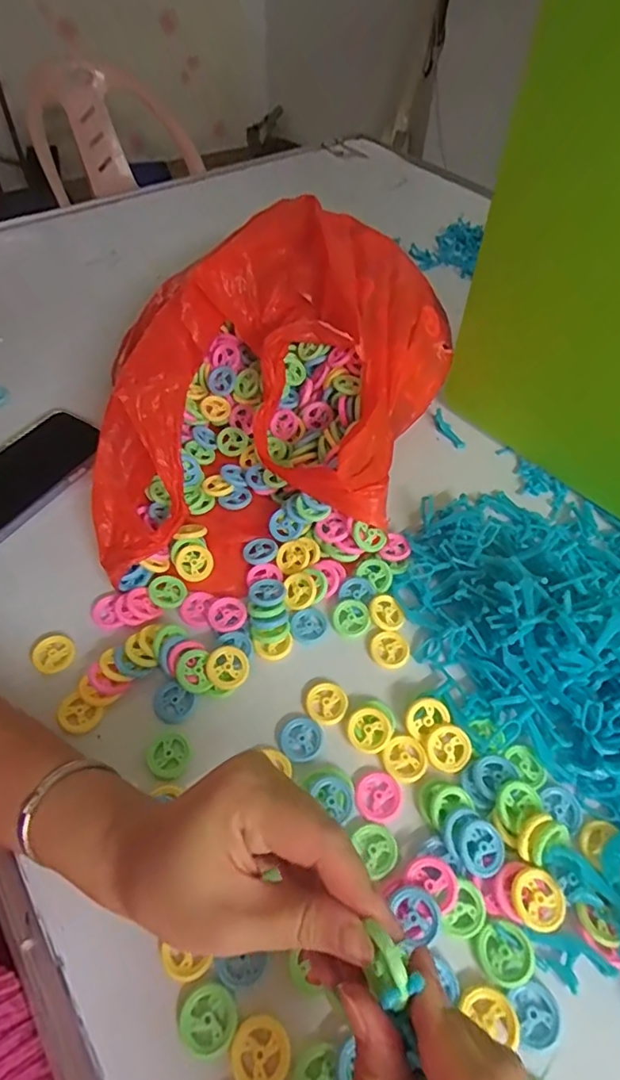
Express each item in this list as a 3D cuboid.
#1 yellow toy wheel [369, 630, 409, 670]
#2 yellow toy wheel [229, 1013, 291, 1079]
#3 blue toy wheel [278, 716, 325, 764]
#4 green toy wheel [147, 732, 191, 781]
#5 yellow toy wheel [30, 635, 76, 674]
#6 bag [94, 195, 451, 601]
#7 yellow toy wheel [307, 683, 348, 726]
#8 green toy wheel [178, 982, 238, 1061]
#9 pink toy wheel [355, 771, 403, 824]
[{"bbox_3d":[0.060,0.082,0.408,0.029,0.004,0.030,0,54,-1],"label":"yellow toy wheel"},{"bbox_3d":[-0.025,0.258,0.271,0.029,0.004,0.030,-23,58,-17],"label":"yellow toy wheel"},{"bbox_3d":[-0.006,0.135,0.366,0.029,0.004,0.028,0,54,-1],"label":"blue toy wheel"},{"bbox_3d":[-0.094,0.144,0.360,0.025,0.010,0.028,-4,54,-4],"label":"green toy wheel"},{"bbox_3d":[-0.190,0.085,0.401,0.029,0.006,0.026,-23,81,-20],"label":"yellow toy wheel"},{"bbox_3d":[-0.018,-0.137,0.485,0.231,0.124,0.384,18,56,12],"label":"bag"},{"bbox_3d":[0.012,0.115,0.381,0.029,0.004,0.028,0,54,-1],"label":"yellow toy wheel"},{"bbox_3d":[-0.053,0.249,0.281,0.030,0.004,0.028,0,54,-1],"label":"green toy wheel"},{"bbox_3d":[0.044,0.163,0.345,0.029,0.004,0.030,0,54,-1],"label":"pink toy wheel"}]

